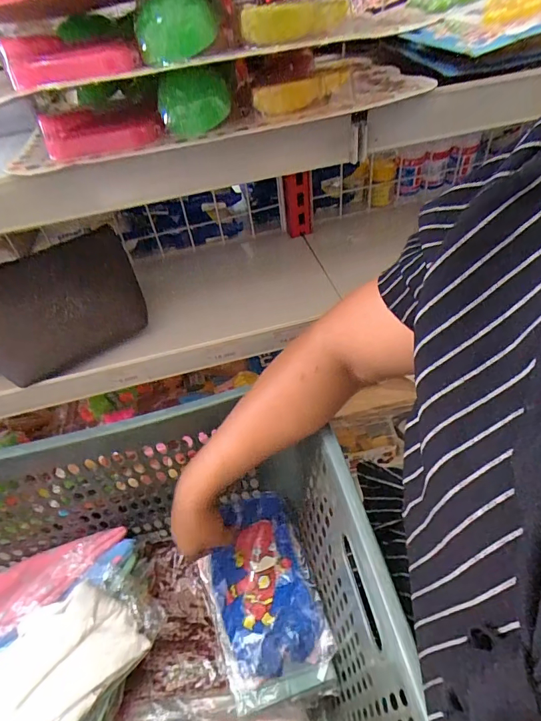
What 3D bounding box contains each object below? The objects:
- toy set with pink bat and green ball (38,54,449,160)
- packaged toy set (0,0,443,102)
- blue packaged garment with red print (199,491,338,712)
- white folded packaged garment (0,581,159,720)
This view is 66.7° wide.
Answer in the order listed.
[{"bbox_3d":[-0.026,-0.232,0.343,0.310,0.045,0.107,-11,49,-4],"label":"toy set with pink bat and green ball"},{"bbox_3d":[-0.047,-0.249,0.312,0.293,0.043,0.128,-9,49,-3],"label":"packaged toy set"},{"bbox_3d":[-0.011,0.280,0.496,0.125,0.073,0.209,-17,49,-9],"label":"blue packaged garment with red print"},{"bbox_3d":[-0.232,0.322,0.398,0.110,0.034,0.205,32,59,28],"label":"white folded packaged garment"}]

